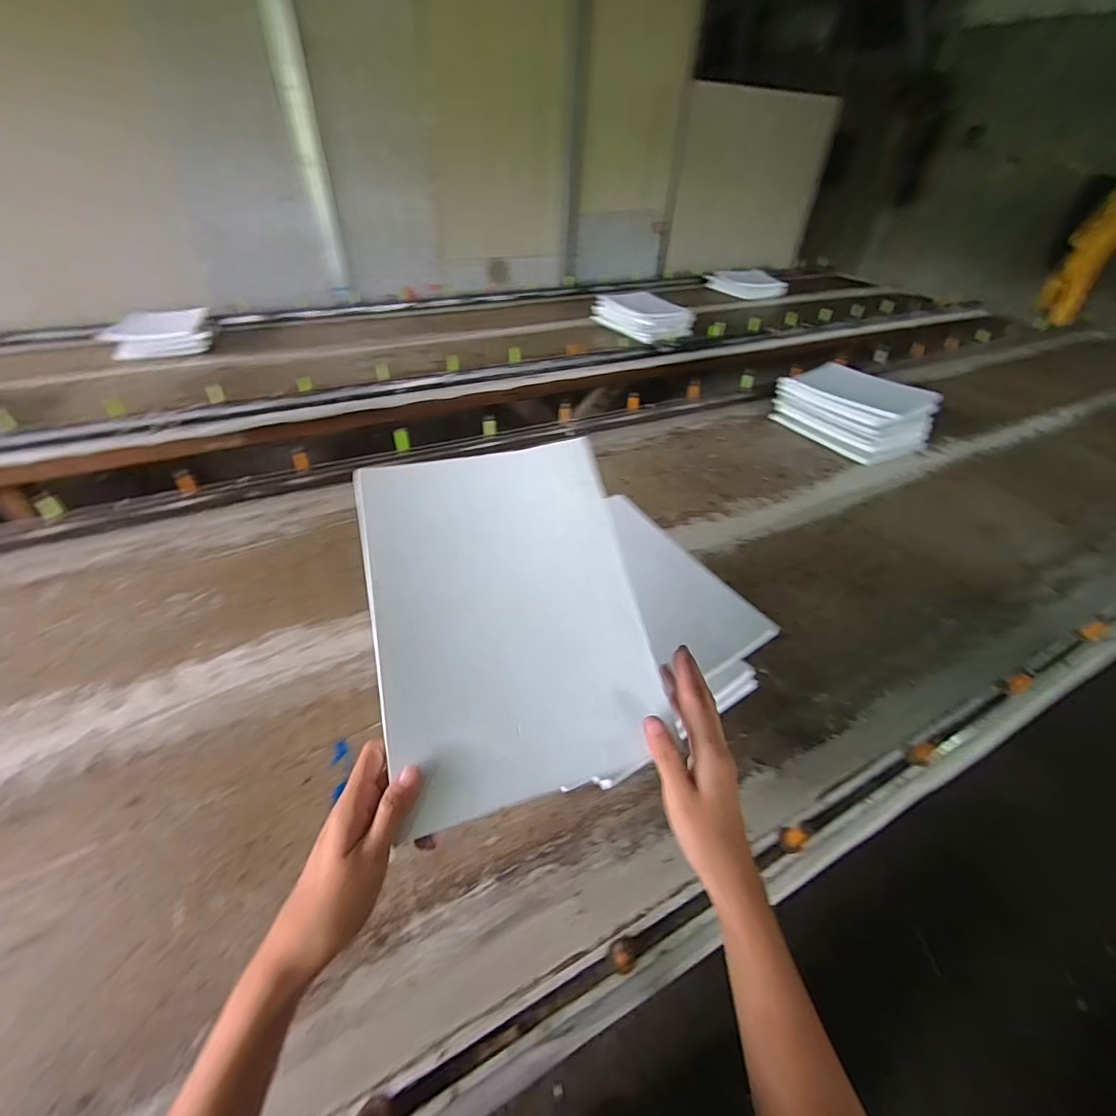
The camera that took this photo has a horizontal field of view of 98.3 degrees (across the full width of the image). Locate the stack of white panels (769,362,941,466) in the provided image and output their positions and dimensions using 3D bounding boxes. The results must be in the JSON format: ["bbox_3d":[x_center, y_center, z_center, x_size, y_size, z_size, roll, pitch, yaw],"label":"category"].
[{"bbox_3d":[0.699,-0.385,1.196,0.212,0.123,0.363,-16,45,-20],"label":"stack of white panels"}]

